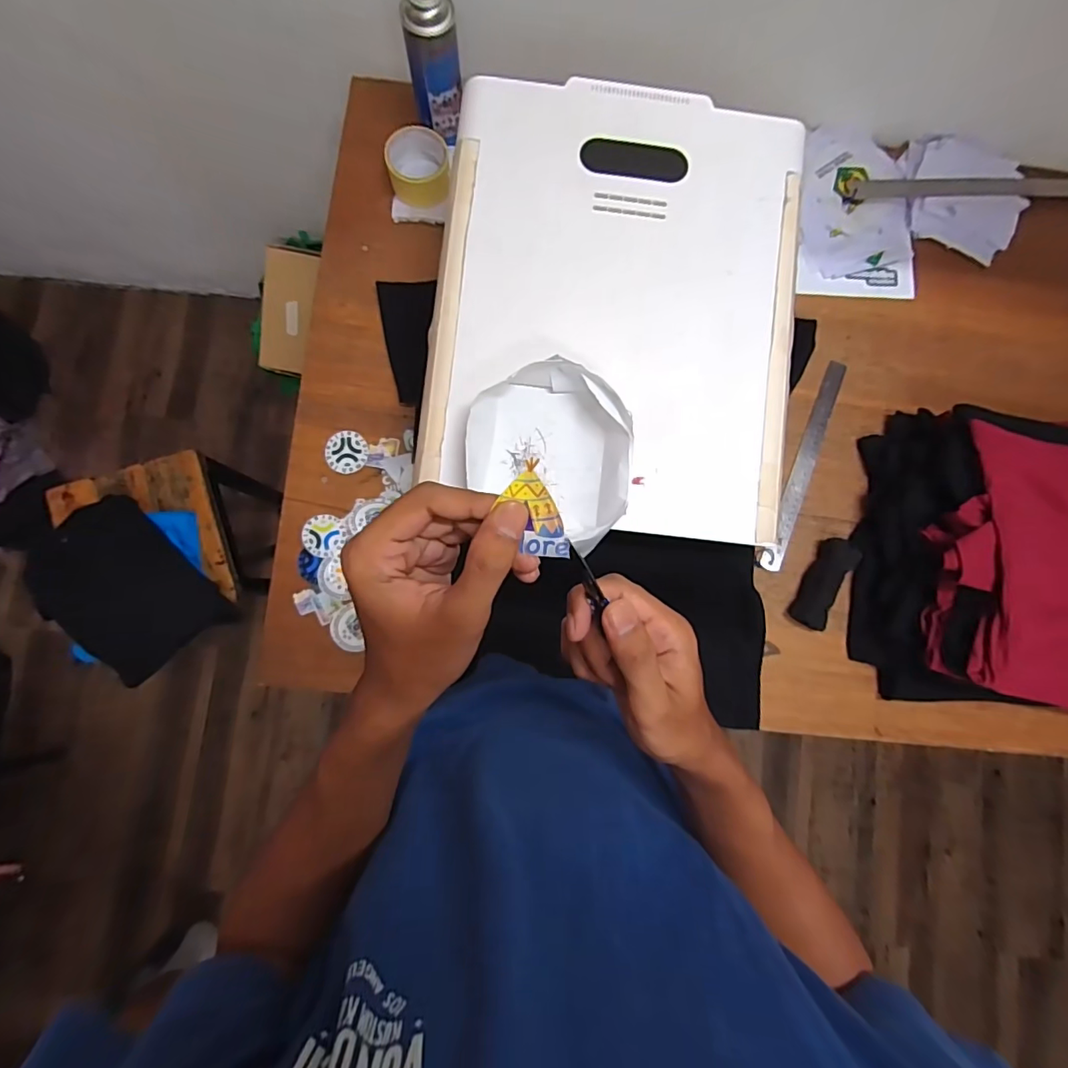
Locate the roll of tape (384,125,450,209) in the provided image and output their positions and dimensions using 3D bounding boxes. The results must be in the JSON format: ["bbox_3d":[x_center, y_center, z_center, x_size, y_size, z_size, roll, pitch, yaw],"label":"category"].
[{"bbox_3d":[-0.163,-0.516,0.721,0.088,0.048,0.086,0,83,-3],"label":"roll of tape"}]

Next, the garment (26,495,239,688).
[{"bbox_3d":[-0.726,0.097,0.912,0.217,0.087,0.295,-42,87,-7],"label":"garment"}]

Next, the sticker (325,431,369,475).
[{"bbox_3d":[-0.256,-0.112,0.701,0.055,0.004,0.057,5,82,-6],"label":"sticker"}]

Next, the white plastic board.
[{"bbox_3d":[0.093,-0.260,0.563,0.397,0.032,0.488,8,83,-2],"label":"white plastic board"}]

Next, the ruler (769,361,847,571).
[{"bbox_3d":[0.390,-0.102,0.729,0.026,0.004,0.318,21,83,-1],"label":"ruler"}]

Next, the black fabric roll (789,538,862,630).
[{"bbox_3d":[0.401,0.069,0.705,0.050,0.028,0.127,29,83,0],"label":"black fabric roll"}]

